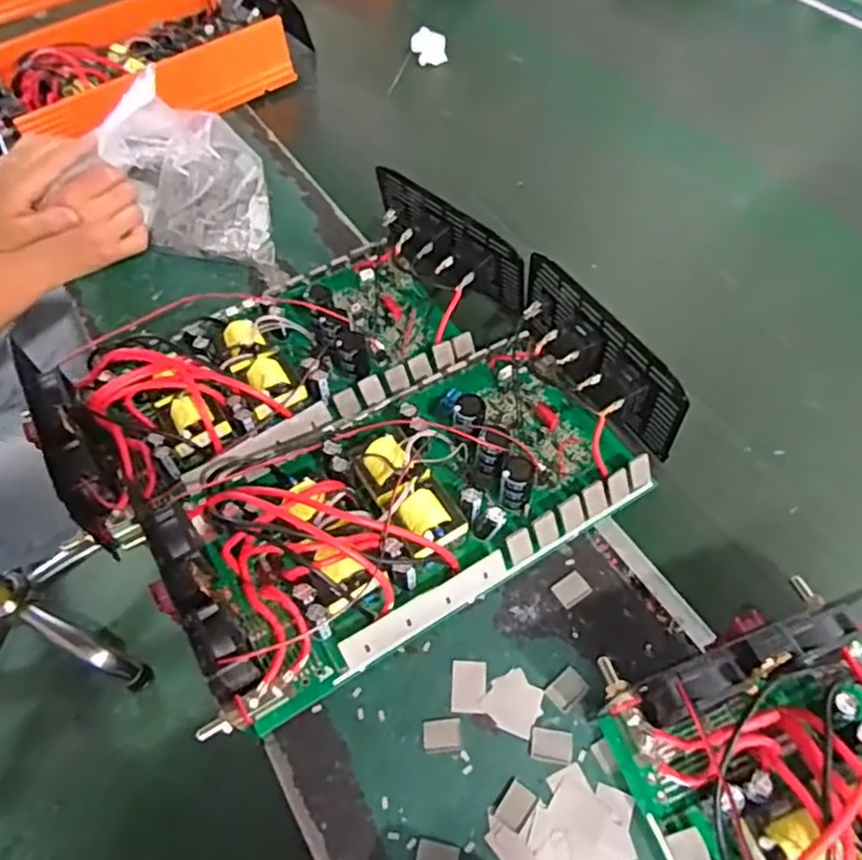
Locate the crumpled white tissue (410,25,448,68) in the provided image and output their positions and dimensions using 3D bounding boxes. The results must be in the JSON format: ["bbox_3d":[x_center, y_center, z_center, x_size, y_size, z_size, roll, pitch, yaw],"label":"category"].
[{"bbox_3d":[-0.003,-0.525,0.906,0.047,0.038,0.033,-5,55,-1],"label":"crumpled white tissue"}]

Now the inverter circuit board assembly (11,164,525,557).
[{"bbox_3d":[-0.128,-0.087,0.578,0.410,0.075,0.208,-27,58,-16],"label":"inverter circuit board assembly"}]

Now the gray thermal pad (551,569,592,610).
[{"bbox_3d":[0.099,0.112,0.467,0.024,0.004,0.020,-31,60,-18],"label":"gray thermal pad"}]

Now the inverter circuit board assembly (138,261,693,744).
[{"bbox_3d":[-0.008,0.029,0.491,0.384,0.075,0.200,-31,60,-18],"label":"inverter circuit board assembly"}]

